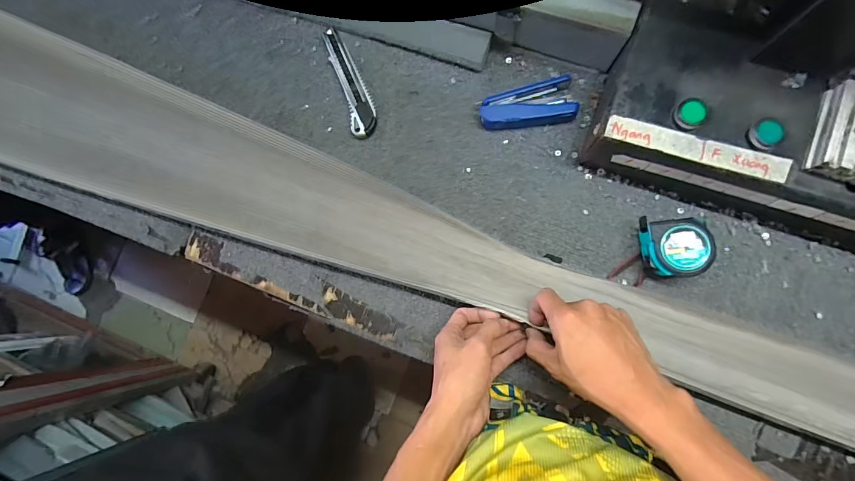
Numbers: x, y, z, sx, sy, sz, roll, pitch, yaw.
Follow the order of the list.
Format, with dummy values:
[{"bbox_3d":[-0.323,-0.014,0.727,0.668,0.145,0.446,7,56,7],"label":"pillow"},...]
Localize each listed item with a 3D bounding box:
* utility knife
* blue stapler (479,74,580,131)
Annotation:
[{"bbox_3d":[-0.097,-0.201,0.502,0.034,0.018,0.142,-19,83,5],"label":"utility knife"},{"bbox_3d":[0.119,-0.160,0.467,0.109,0.024,0.051,-11,84,6],"label":"blue stapler"}]

